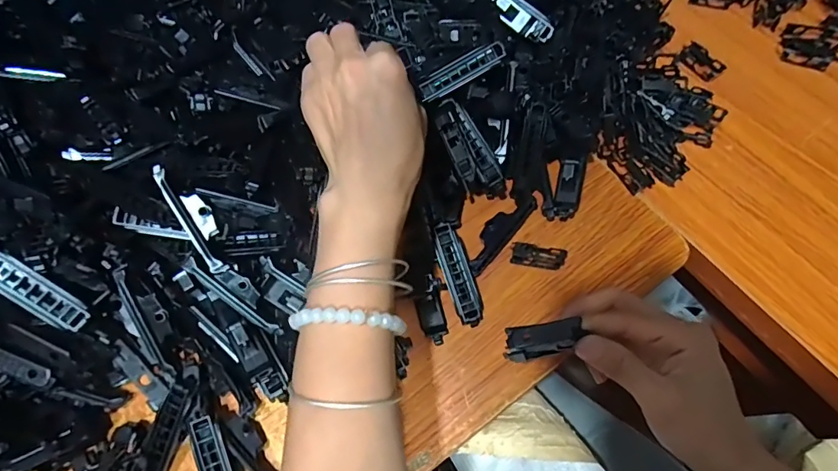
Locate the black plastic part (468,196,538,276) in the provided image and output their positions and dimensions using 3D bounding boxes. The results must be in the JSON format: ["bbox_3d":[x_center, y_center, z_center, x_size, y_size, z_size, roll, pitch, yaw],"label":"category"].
[{"bbox_3d":[0.062,-0.002,0.364,0.021,0.013,0.076,40,74,16],"label":"black plastic part"}]

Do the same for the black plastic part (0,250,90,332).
[{"bbox_3d":[-0.241,0.033,0.285,0.075,0.007,0.021,38,72,-10],"label":"black plastic part"}]

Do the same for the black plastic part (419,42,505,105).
[{"bbox_3d":[0.032,-0.124,0.348,0.067,0.010,0.017,-28,68,11],"label":"black plastic part"}]

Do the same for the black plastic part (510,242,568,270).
[{"bbox_3d":[0.091,0.016,0.353,0.041,0.013,0.013,10,69,6],"label":"black plastic part"}]

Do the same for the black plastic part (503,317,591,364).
[{"bbox_3d":[0.074,0.062,0.278,0.045,0.012,0.020,-19,67,12],"label":"black plastic part"}]

